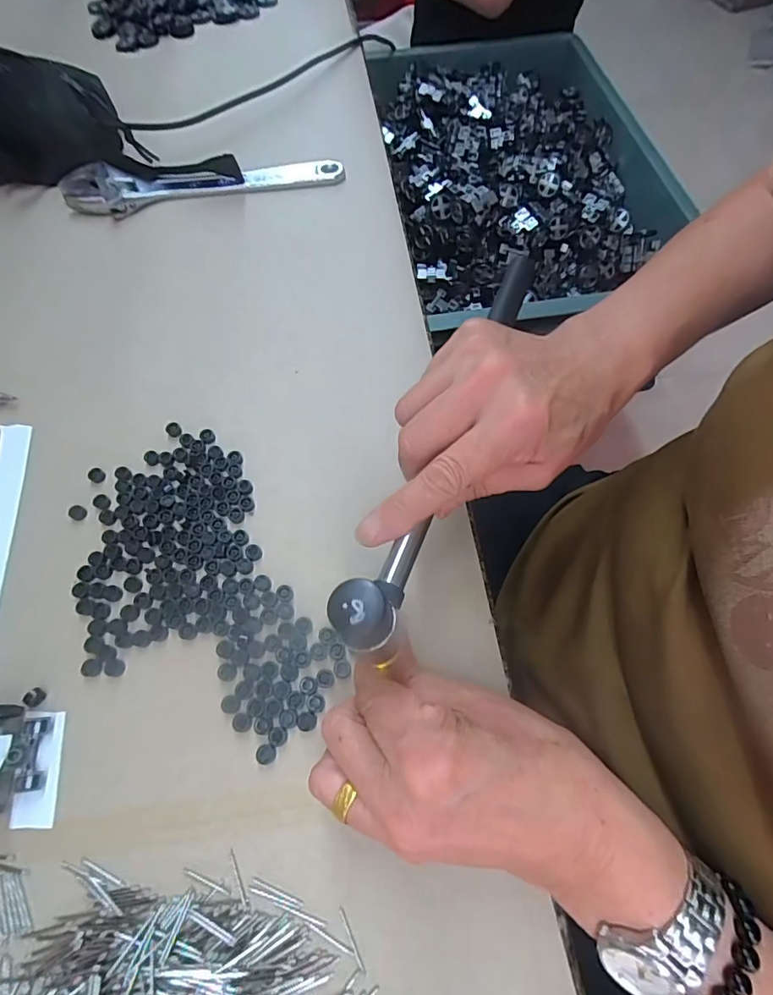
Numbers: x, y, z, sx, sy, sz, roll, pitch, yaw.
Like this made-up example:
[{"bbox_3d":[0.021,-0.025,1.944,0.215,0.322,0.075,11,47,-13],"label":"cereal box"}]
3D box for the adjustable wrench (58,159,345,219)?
[{"bbox_3d":[-0.159,-0.274,0.425,0.238,0.021,0.050,-5,64,0],"label":"adjustable wrench"}]

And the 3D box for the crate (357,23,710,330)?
[{"bbox_3d":[0.160,-0.396,0.573,0.304,0.091,0.497,-7,64,-3],"label":"crate"}]

